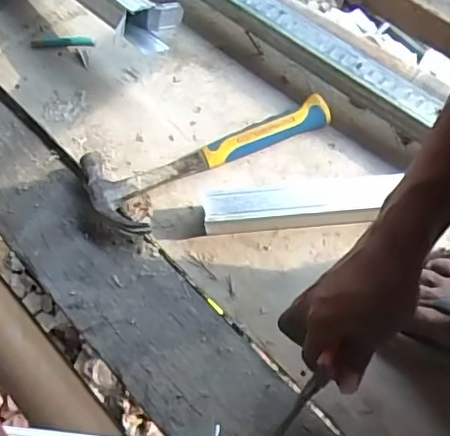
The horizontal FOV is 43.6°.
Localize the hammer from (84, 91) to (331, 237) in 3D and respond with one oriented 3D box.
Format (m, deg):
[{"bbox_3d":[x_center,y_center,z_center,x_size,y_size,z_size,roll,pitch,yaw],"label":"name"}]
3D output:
[{"bbox_3d":[-0.023,-0.081,0.627,0.273,0.046,0.104,-26,68,-15],"label":"hammer"}]

